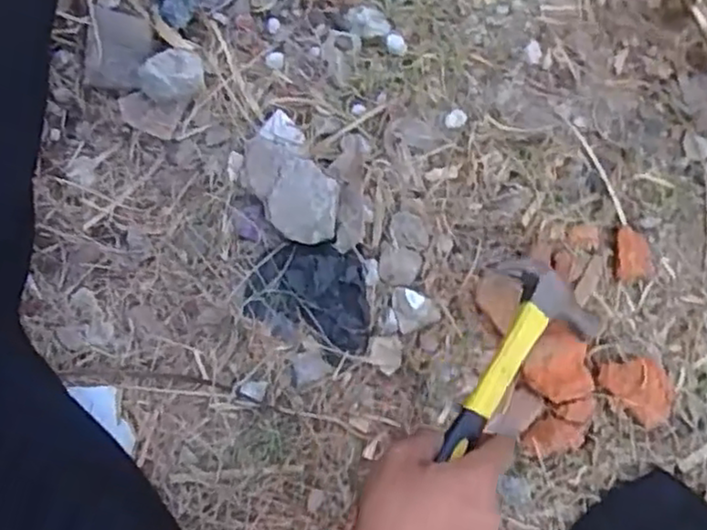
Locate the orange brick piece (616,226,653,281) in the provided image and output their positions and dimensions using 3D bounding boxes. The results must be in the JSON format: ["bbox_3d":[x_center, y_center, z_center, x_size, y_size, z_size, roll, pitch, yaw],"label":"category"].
[{"bbox_3d":[0.238,-0.007,0.589,0.032,0.012,0.046,9,80,2],"label":"orange brick piece"}]

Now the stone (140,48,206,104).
[{"bbox_3d":[-0.154,-0.163,0.606,0.051,0.030,0.040,-44,82,-7],"label":"stone"}]

